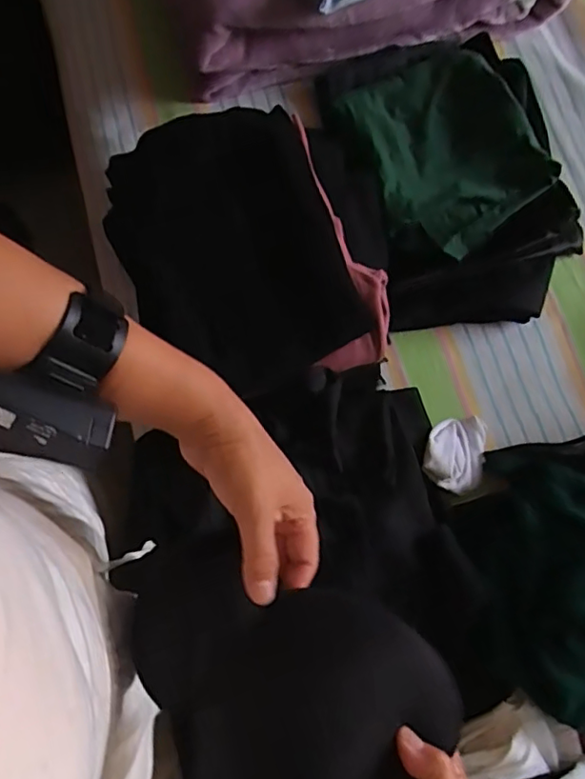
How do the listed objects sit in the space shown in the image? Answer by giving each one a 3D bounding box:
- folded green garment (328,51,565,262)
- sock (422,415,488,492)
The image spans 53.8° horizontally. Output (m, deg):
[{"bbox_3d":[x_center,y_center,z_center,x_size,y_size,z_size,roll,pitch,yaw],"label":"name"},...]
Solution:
[{"bbox_3d":[0.177,-0.286,0.685,0.197,0.029,0.236,-25,77,-5],"label":"folded green garment"},{"bbox_3d":[0.177,0.064,0.615,0.068,0.050,0.090,19,77,6],"label":"sock"}]

